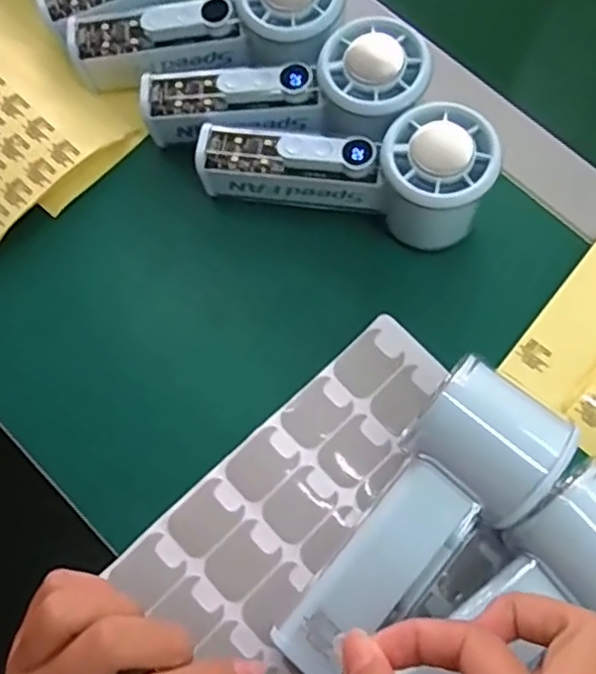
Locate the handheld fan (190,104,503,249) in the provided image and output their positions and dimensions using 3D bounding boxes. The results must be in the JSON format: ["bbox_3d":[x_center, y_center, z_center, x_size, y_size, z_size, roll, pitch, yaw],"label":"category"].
[{"bbox_3d":[0.025,-0.094,0.340,0.149,0.058,0.051,15,73,4],"label":"handheld fan"}]

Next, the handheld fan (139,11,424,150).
[{"bbox_3d":[-0.008,-0.131,0.347,0.149,0.033,0.057,-4,71,11],"label":"handheld fan"}]

